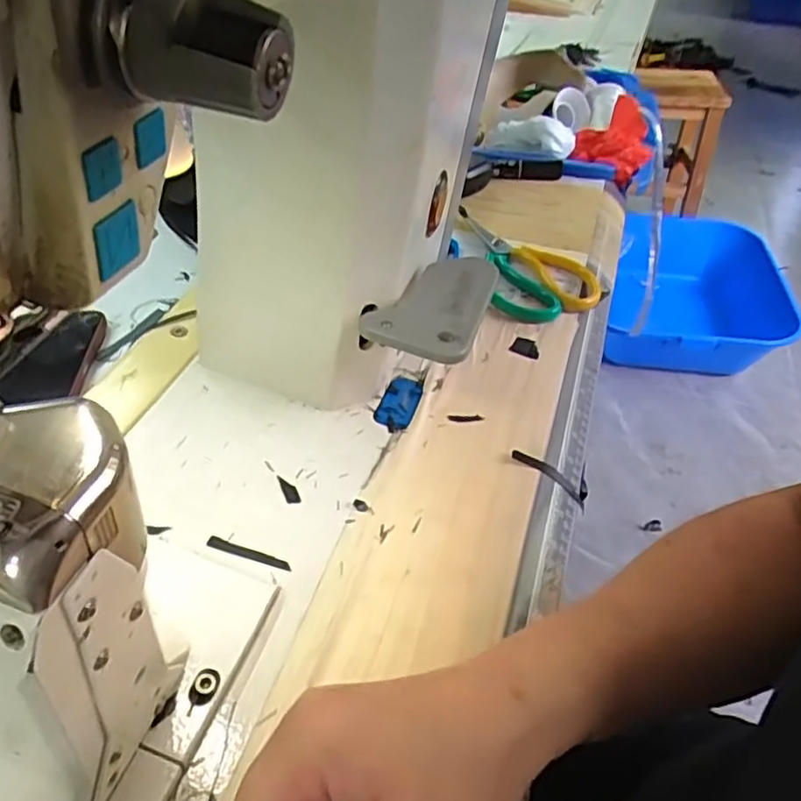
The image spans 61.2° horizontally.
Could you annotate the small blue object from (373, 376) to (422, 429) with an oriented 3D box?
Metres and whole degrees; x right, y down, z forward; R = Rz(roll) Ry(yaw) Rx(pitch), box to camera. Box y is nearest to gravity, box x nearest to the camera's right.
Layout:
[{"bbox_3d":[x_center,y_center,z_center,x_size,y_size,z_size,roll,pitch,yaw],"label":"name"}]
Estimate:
[{"bbox_3d":[-0.001,0.001,0.507,0.028,0.006,0.055,14,43,14],"label":"small blue object"}]

